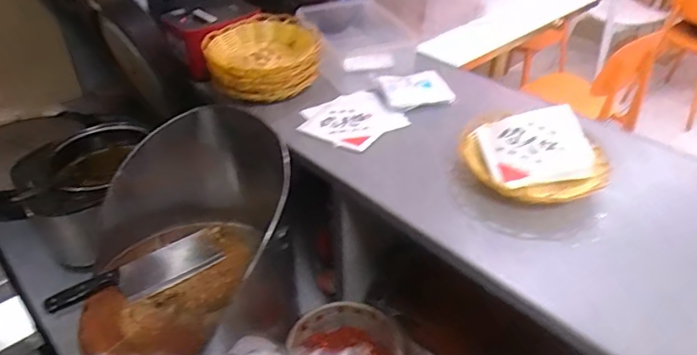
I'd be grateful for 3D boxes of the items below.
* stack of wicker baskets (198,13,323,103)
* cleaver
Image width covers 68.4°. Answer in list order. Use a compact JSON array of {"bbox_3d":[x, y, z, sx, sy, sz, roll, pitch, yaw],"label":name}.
[{"bbox_3d":[-0.143,-0.212,0.903,0.187,0.102,0.182,9,39,14],"label":"stack of wicker baskets"},{"bbox_3d":[-0.369,0.170,0.902,0.286,0.037,0.091,-23,42,-25],"label":"cleaver"}]

